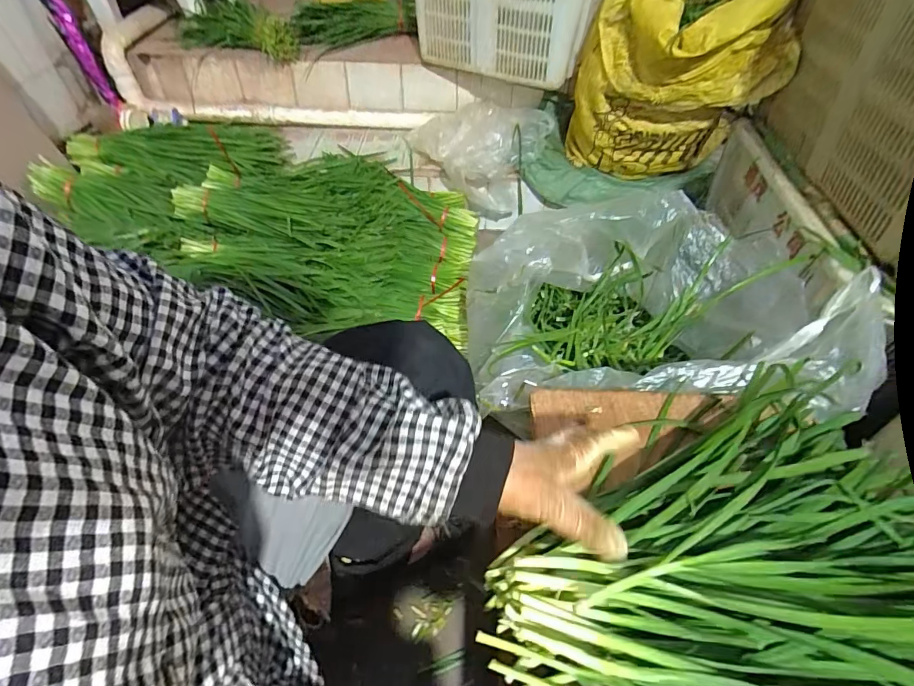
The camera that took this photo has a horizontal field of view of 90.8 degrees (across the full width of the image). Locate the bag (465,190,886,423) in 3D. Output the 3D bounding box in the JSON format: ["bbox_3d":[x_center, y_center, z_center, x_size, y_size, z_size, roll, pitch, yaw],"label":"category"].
[{"bbox_3d":[0.263,-0.053,0.670,0.491,0.286,0.374,7,54,2],"label":"bag"}]

